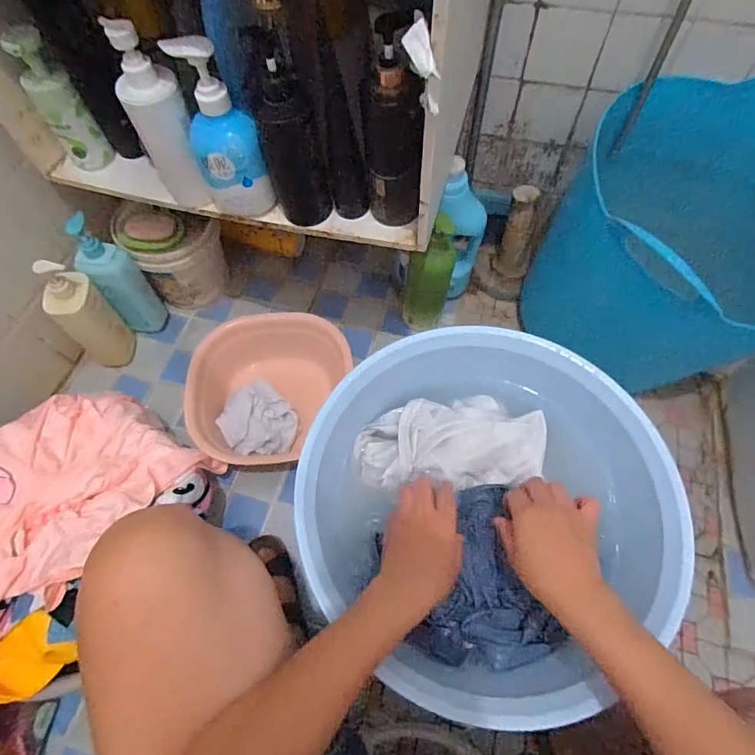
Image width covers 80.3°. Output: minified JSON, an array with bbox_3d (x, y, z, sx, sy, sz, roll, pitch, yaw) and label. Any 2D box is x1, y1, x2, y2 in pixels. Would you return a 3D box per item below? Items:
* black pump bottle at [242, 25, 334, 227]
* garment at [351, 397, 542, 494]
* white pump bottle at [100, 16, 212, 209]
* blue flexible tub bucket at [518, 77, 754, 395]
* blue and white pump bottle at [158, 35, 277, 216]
[{"bbox_3d":[-0.102,-0.284,0.537,0.066,0.203,0.064,-17,63,-7],"label":"black pump bottle"},{"bbox_3d":[0.088,0.077,0.557,0.222,0.043,0.113,-4,62,0],"label":"garment"},{"bbox_3d":[-0.252,-0.294,0.533,0.064,0.198,0.050,-26,65,-12],"label":"white pump bottle"},{"bbox_3d":[0.496,-0.230,0.784,0.380,0.355,0.340,15,64,9],"label":"blue flexible tub bucket"},{"bbox_3d":[-0.182,-0.279,0.527,0.066,0.186,0.072,-38,68,-17],"label":"blue and white pump bottle"}]

